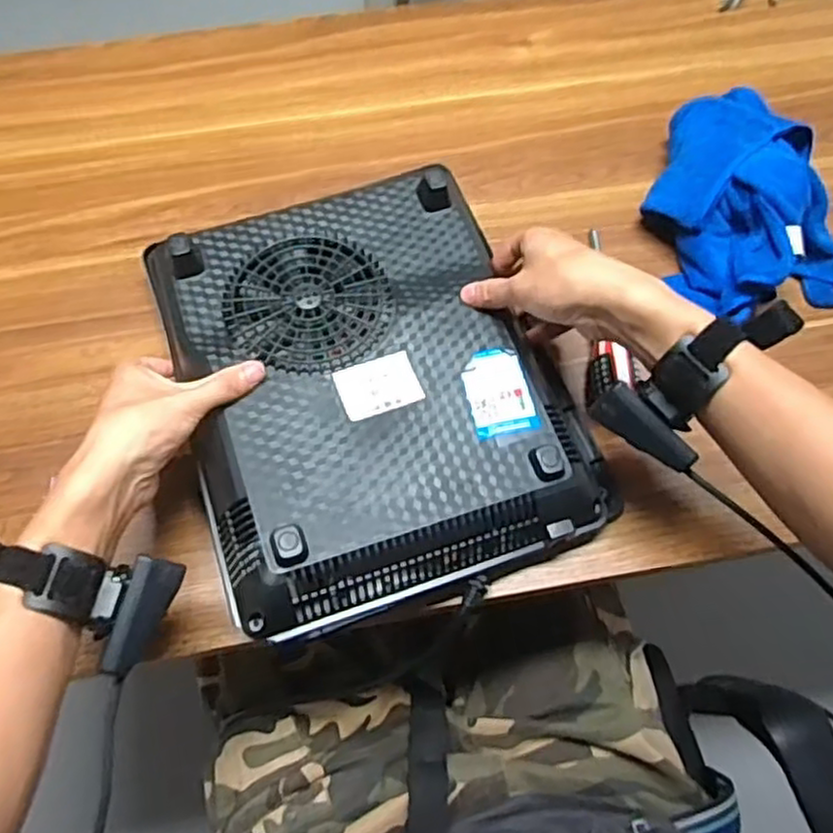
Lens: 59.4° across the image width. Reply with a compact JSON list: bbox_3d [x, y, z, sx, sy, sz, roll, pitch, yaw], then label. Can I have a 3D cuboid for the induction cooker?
[{"bbox_3d":[-0.035,-0.027,0.547,0.265,0.077,0.320,-19,68,-8],"label":"induction cooker"}]

